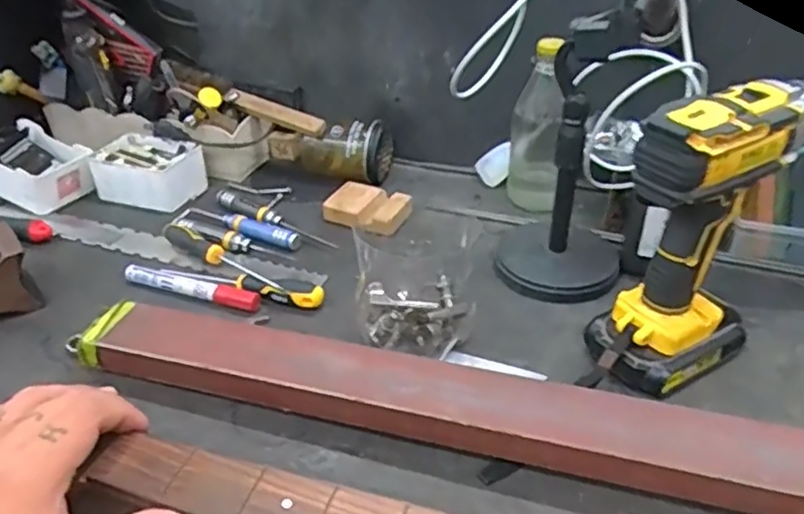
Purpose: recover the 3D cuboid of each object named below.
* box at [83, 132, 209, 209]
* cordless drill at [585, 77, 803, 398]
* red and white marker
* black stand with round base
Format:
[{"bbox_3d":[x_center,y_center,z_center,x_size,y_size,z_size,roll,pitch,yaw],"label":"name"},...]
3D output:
[{"bbox_3d":[-0.276,-0.092,0.722,0.102,0.049,0.072,11,36,17],"label":"box"},{"bbox_3d":[0.214,-0.015,0.470,0.163,0.205,0.078,-26,42,-32],"label":"cordless drill"},{"bbox_3d":[-0.182,0.028,0.582,0.130,0.020,0.021,11,36,18],"label":"red and white marker"},{"bbox_3d":[0.137,-0.082,0.544,0.106,0.226,0.100,11,36,17],"label":"black stand with round base"}]

